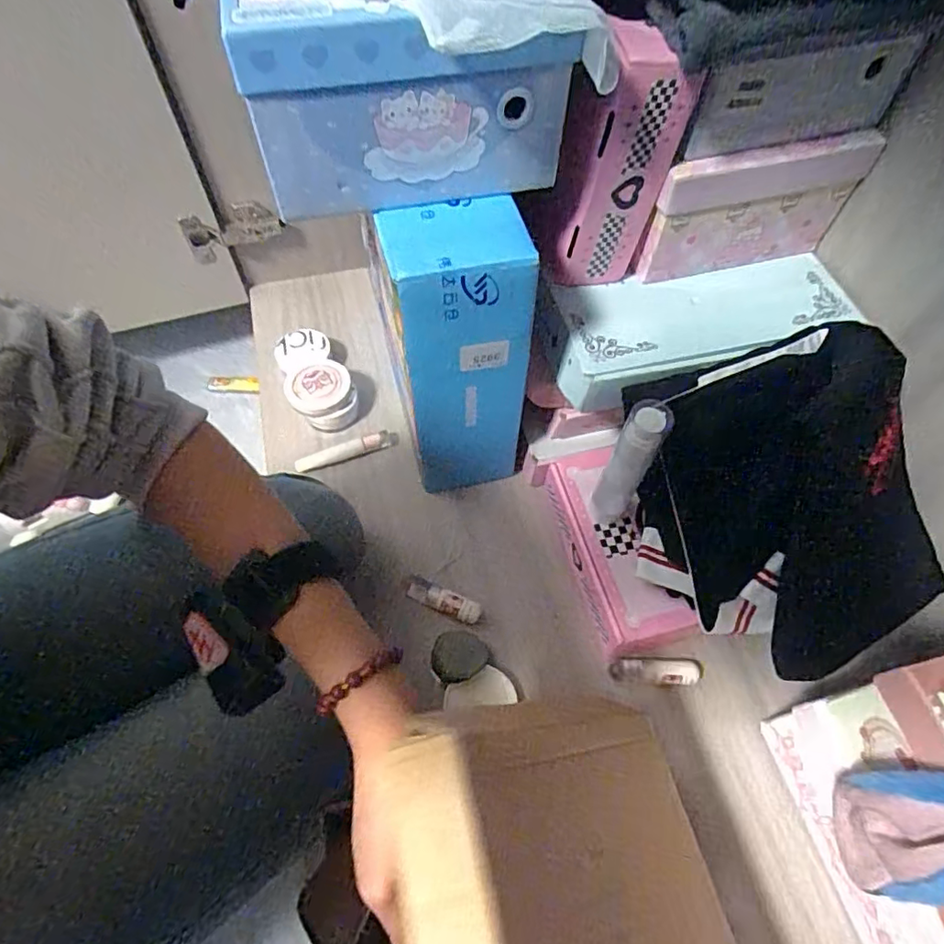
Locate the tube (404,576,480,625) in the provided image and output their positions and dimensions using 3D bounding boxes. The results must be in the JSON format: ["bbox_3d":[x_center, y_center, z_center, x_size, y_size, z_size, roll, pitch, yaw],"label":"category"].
[{"bbox_3d":[-0.027,0.124,0.558,0.073,0.016,0.021,21,61,13],"label":"tube"}]

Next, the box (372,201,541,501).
[{"bbox_3d":[-0.009,-0.086,0.525,0.102,0.291,0.078,-13,59,-8],"label":"box"}]

